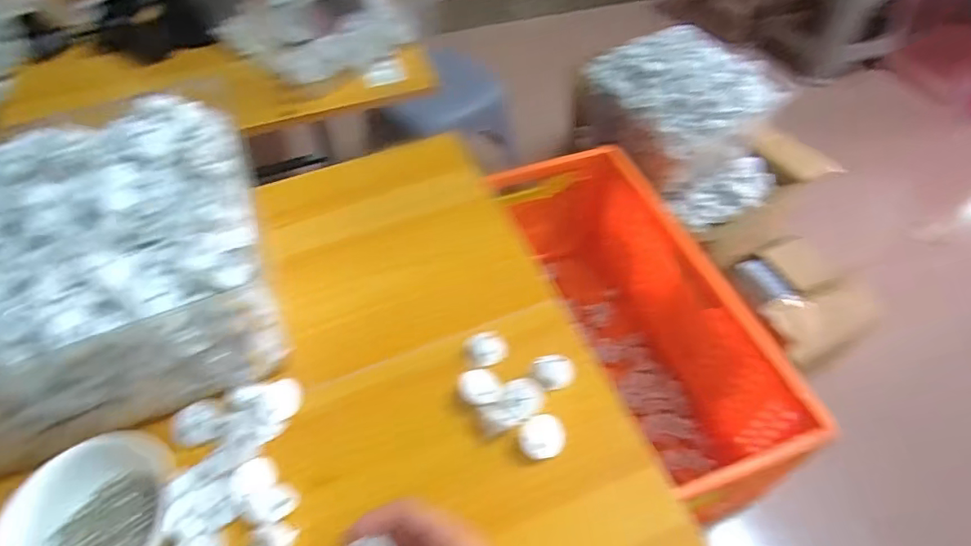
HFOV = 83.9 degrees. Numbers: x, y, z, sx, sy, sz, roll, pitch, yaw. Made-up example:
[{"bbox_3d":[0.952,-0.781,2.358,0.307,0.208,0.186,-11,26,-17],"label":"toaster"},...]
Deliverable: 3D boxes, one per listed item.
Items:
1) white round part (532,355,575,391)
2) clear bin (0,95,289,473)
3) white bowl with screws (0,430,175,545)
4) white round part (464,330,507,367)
[{"bbox_3d":[0.060,0.087,0.478,0.037,0.008,0.030,-4,53,-3],"label":"white round part"},{"bbox_3d":[-0.347,-0.003,0.468,0.293,0.134,0.250,-21,55,-15],"label":"clear bin"},{"bbox_3d":[-0.287,0.187,0.401,0.109,0.057,0.121,-6,53,-5],"label":"white bowl with screws"},{"bbox_3d":[0.001,0.069,0.491,0.037,0.012,0.028,-6,53,-4],"label":"white round part"}]

